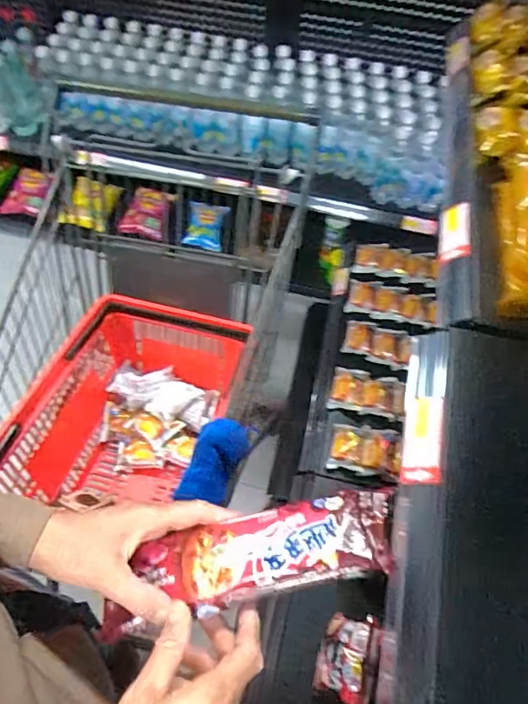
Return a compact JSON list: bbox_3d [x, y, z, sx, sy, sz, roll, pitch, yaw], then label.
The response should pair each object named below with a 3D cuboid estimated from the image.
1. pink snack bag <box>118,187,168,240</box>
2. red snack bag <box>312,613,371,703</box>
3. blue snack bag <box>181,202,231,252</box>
[{"bbox_3d":[-0.412,-0.475,1.743,0.149,0.099,0.145,11,59,5],"label":"pink snack bag"},{"bbox_3d":[0.128,0.495,0.831,0.072,0.098,0.135,11,59,4],"label":"red snack bag"},{"bbox_3d":[-0.203,-0.436,1.762,0.137,0.034,0.150,16,104,1],"label":"blue snack bag"}]

